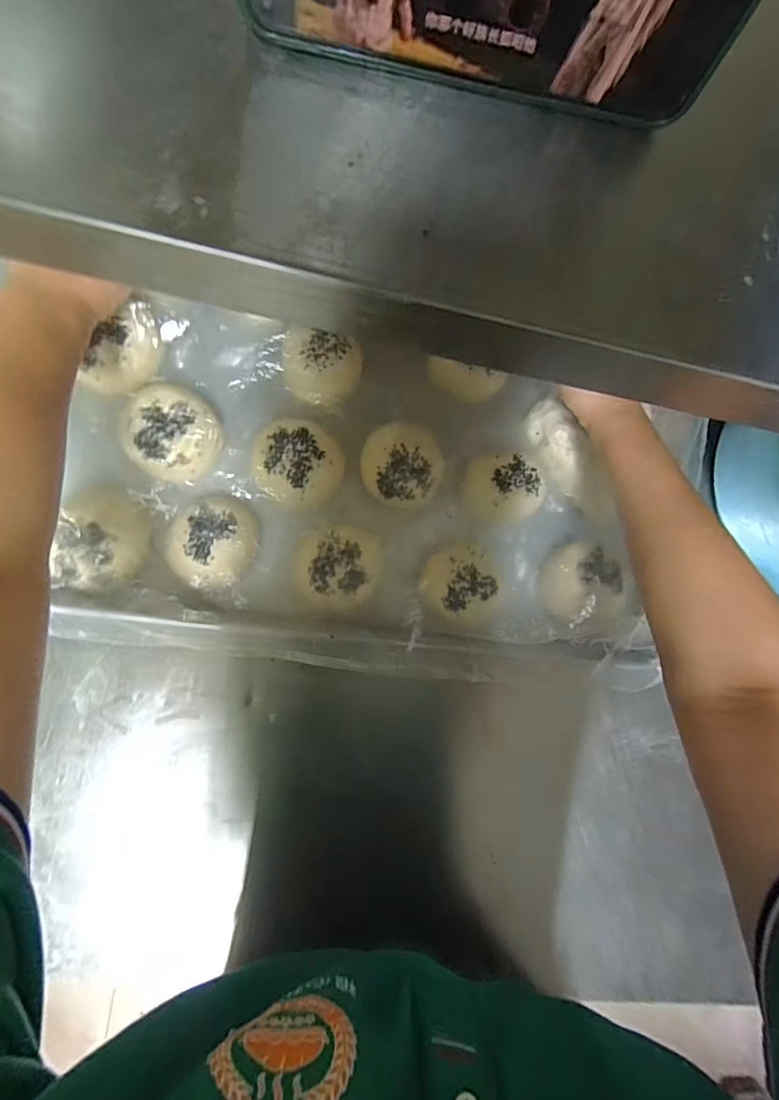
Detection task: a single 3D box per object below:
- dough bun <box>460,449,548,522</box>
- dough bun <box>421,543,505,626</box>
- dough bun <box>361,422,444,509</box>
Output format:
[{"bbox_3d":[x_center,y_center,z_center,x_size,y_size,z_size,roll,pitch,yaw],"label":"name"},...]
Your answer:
[{"bbox_3d":[0.108,-0.060,0.461,0.073,0.032,0.066,-8,91,-10],"label":"dough bun"},{"bbox_3d":[0.068,0.031,0.456,0.075,0.033,0.070,0,89,-10],"label":"dough bun"},{"bbox_3d":[0.012,-0.077,0.446,0.075,0.033,0.073,0,89,-10],"label":"dough bun"}]

